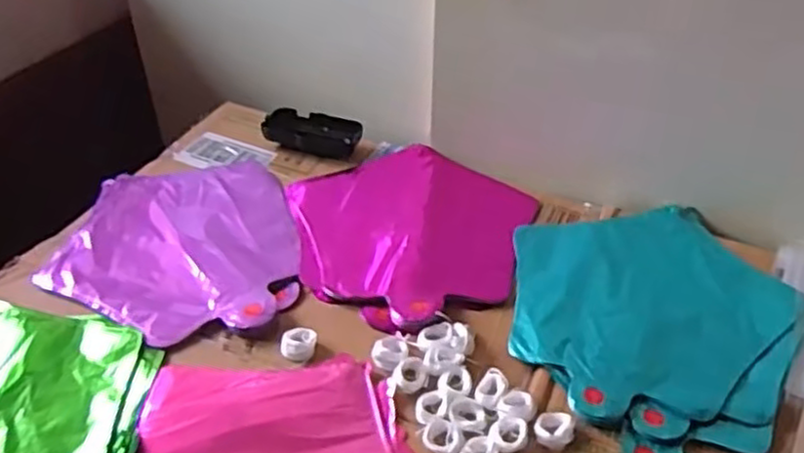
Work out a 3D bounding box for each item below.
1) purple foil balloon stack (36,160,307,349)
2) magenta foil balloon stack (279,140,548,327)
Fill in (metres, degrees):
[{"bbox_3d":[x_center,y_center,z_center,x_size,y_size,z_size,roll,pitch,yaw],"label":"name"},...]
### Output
[{"bbox_3d":[-0.210,0.013,0.681,0.219,0.017,0.235,-4,41,-7],"label":"purple foil balloon stack"},{"bbox_3d":[0.003,-0.005,0.700,0.233,0.022,0.236,22,44,21],"label":"magenta foil balloon stack"}]

